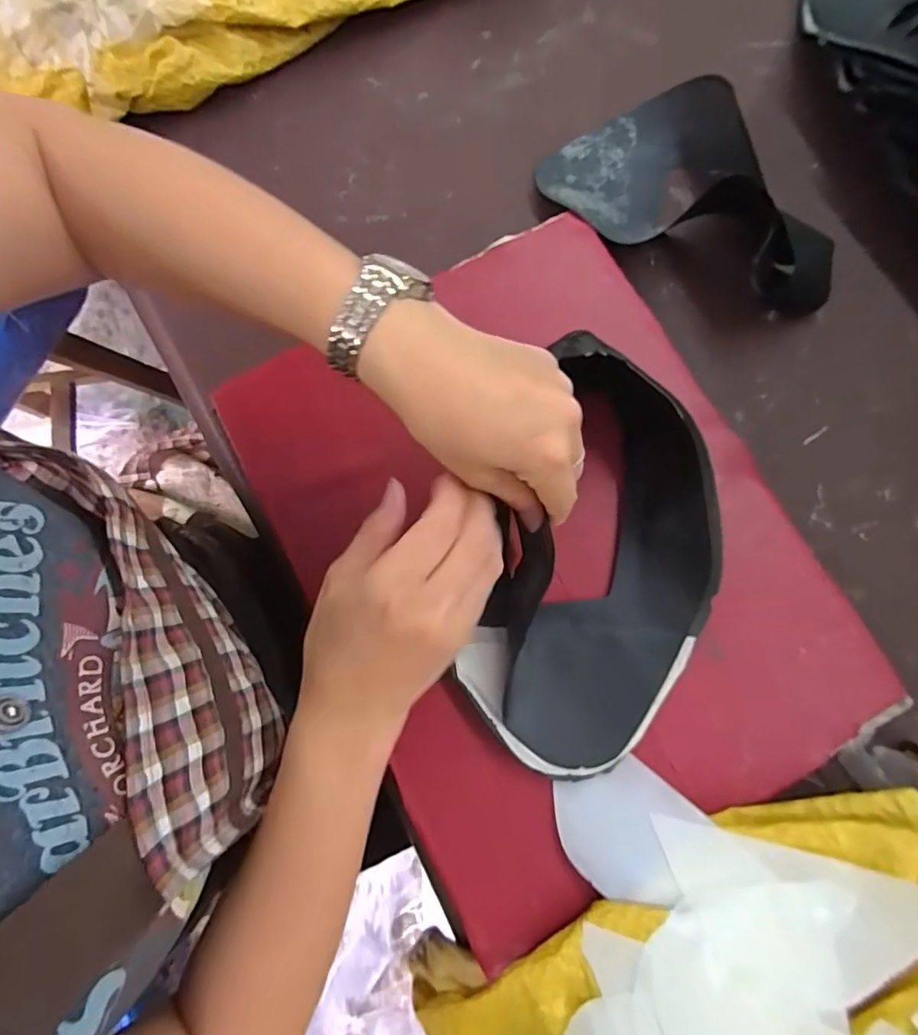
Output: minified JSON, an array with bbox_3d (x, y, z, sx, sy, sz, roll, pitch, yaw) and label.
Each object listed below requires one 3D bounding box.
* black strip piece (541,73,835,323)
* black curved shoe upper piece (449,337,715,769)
[{"bbox_3d":[0.179,-0.249,0.384,0.230,0.052,0.136,29,80,7],"label":"black strip piece"},{"bbox_3d":[0.087,0.035,0.309,0.129,0.073,0.213,24,79,6],"label":"black curved shoe upper piece"}]

